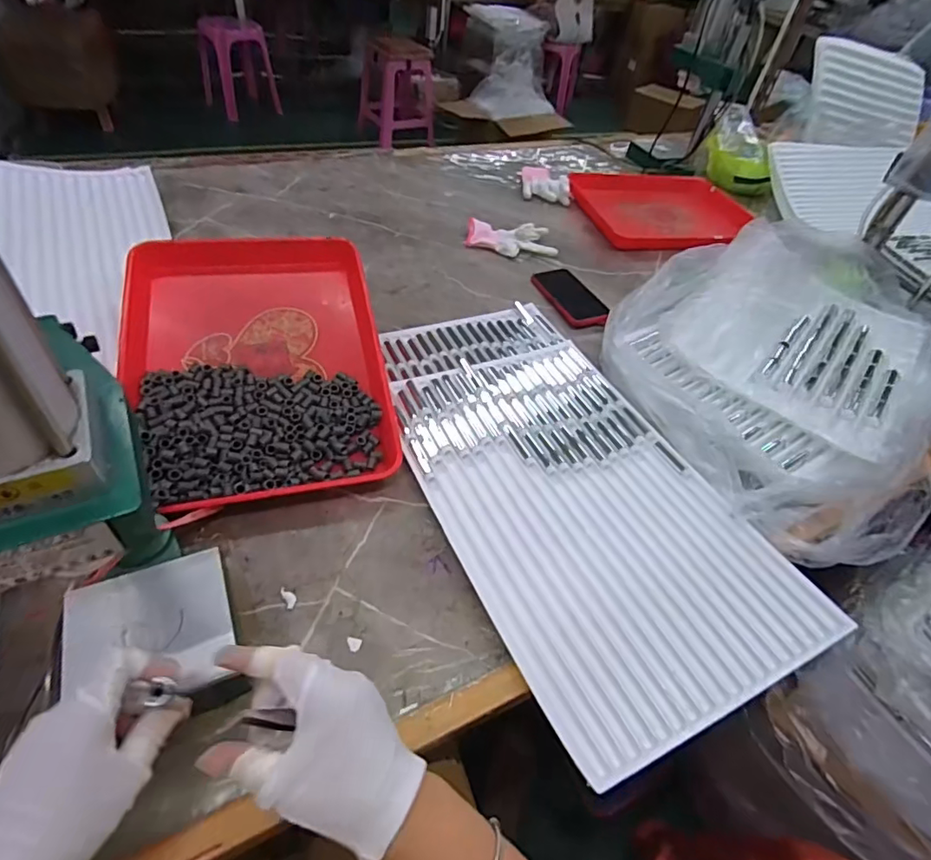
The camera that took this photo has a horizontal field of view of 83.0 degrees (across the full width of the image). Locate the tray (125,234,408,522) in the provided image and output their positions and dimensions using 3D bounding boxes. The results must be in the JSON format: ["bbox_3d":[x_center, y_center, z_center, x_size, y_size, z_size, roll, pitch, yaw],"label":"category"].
[{"bbox_3d":[-0.257,-0.096,0.657,0.296,0.052,0.402,-7,58,-18],"label":"tray"}]

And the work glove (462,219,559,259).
[{"bbox_3d":[0.088,-0.384,1.045,0.171,0.034,0.102,-3,47,-11],"label":"work glove"}]

